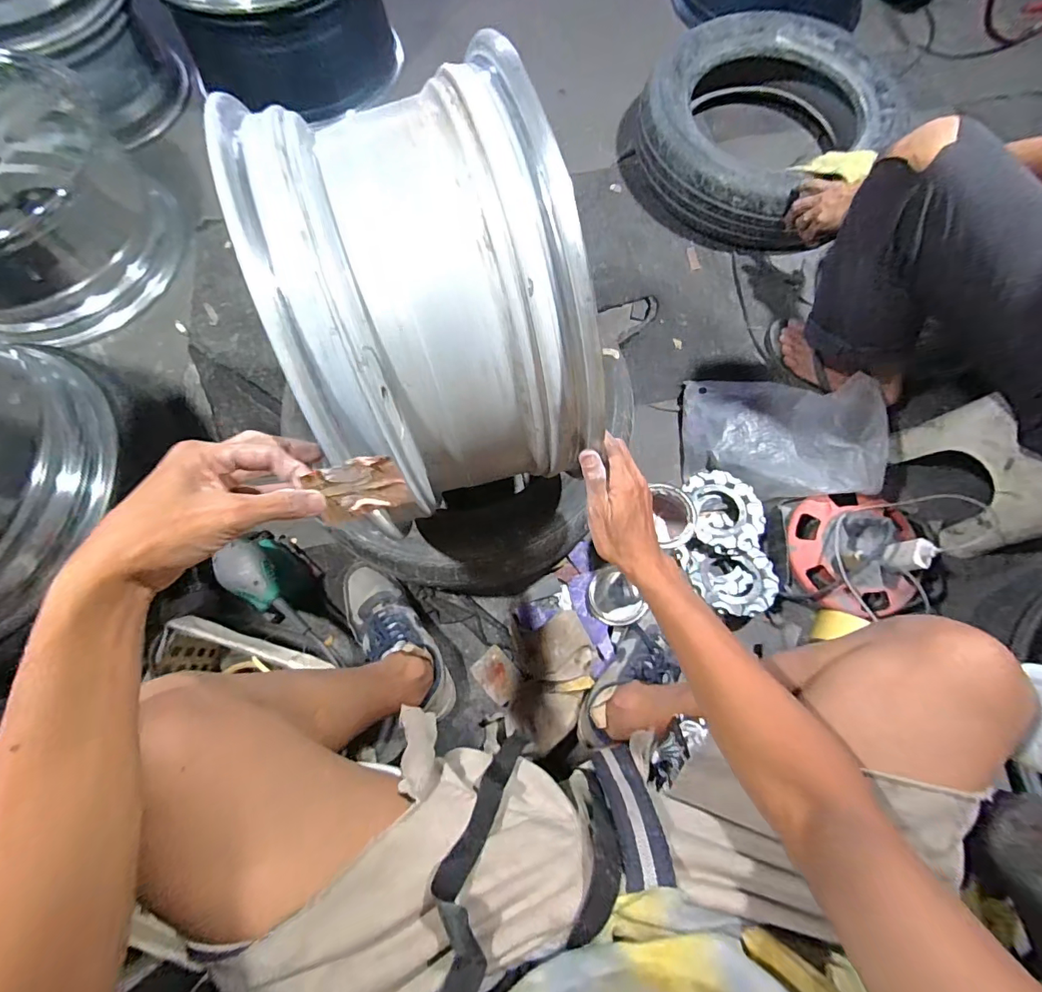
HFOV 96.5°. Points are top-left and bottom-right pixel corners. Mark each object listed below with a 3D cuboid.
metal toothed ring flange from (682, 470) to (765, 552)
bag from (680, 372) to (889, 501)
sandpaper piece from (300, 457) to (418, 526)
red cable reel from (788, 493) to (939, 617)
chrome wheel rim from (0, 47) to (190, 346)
[{"bbox_3d":[0.349,0.025,0.800,0.117,0.033,0.139,-1,72,1],"label":"metal toothed ring flange"},{"bbox_3d":[0.428,-0.109,0.790,0.300,0.046,0.212,2,73,27],"label":"bag"},{"bbox_3d":[-0.121,-0.005,0.348,0.066,0.053,0.008,-14,45,-2],"label":"sandpaper piece"},{"bbox_3d":[0.515,0.086,0.704,0.172,0.116,0.176,0,72,1],"label":"red cable reel"},{"bbox_3d":[-1.028,-0.591,0.944,0.465,0.303,0.465,30,75,9],"label":"chrome wheel rim"}]

